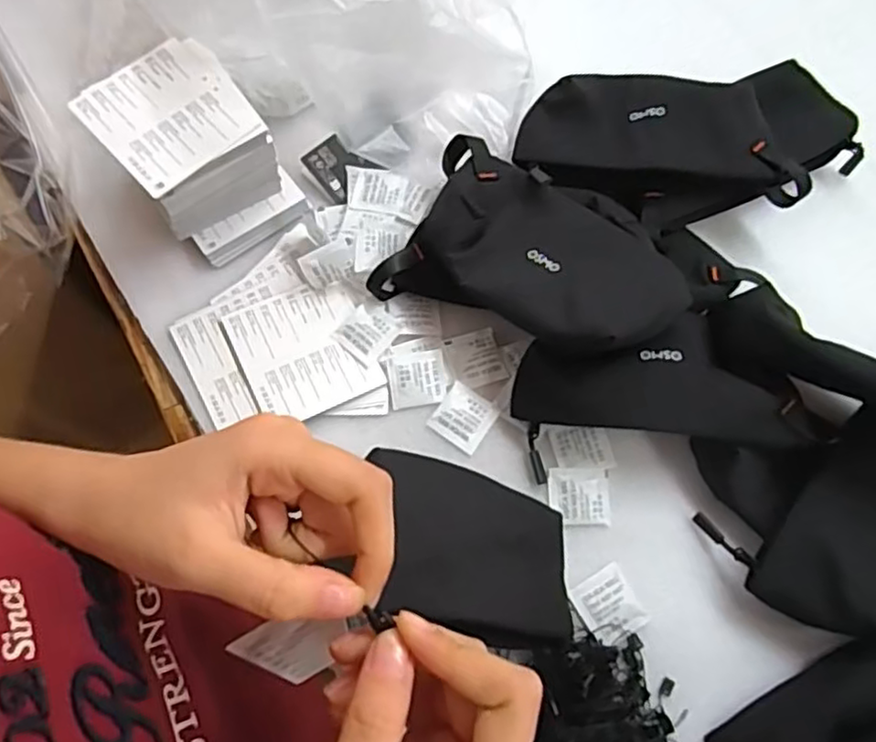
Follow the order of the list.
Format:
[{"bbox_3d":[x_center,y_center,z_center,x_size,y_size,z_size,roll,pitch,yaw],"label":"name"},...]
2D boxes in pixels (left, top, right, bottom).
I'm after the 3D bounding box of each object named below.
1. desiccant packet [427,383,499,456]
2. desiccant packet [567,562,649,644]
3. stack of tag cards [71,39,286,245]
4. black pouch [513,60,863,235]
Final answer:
[{"bbox_3d":[0.018,0.034,0.482,0.039,0.004,0.039,33,71,11],"label":"desiccant packet"},{"bbox_3d":[0.113,0.155,0.440,0.039,0.004,0.042,-27,72,-12],"label":"desiccant packet"},{"bbox_3d":[-0.188,-0.163,0.501,0.102,0.095,0.103,-37,74,-15],"label":"stack of tag cards"},{"bbox_3d":[0.203,-0.176,0.536,0.277,0.075,0.130,-2,68,-3],"label":"black pouch"}]

